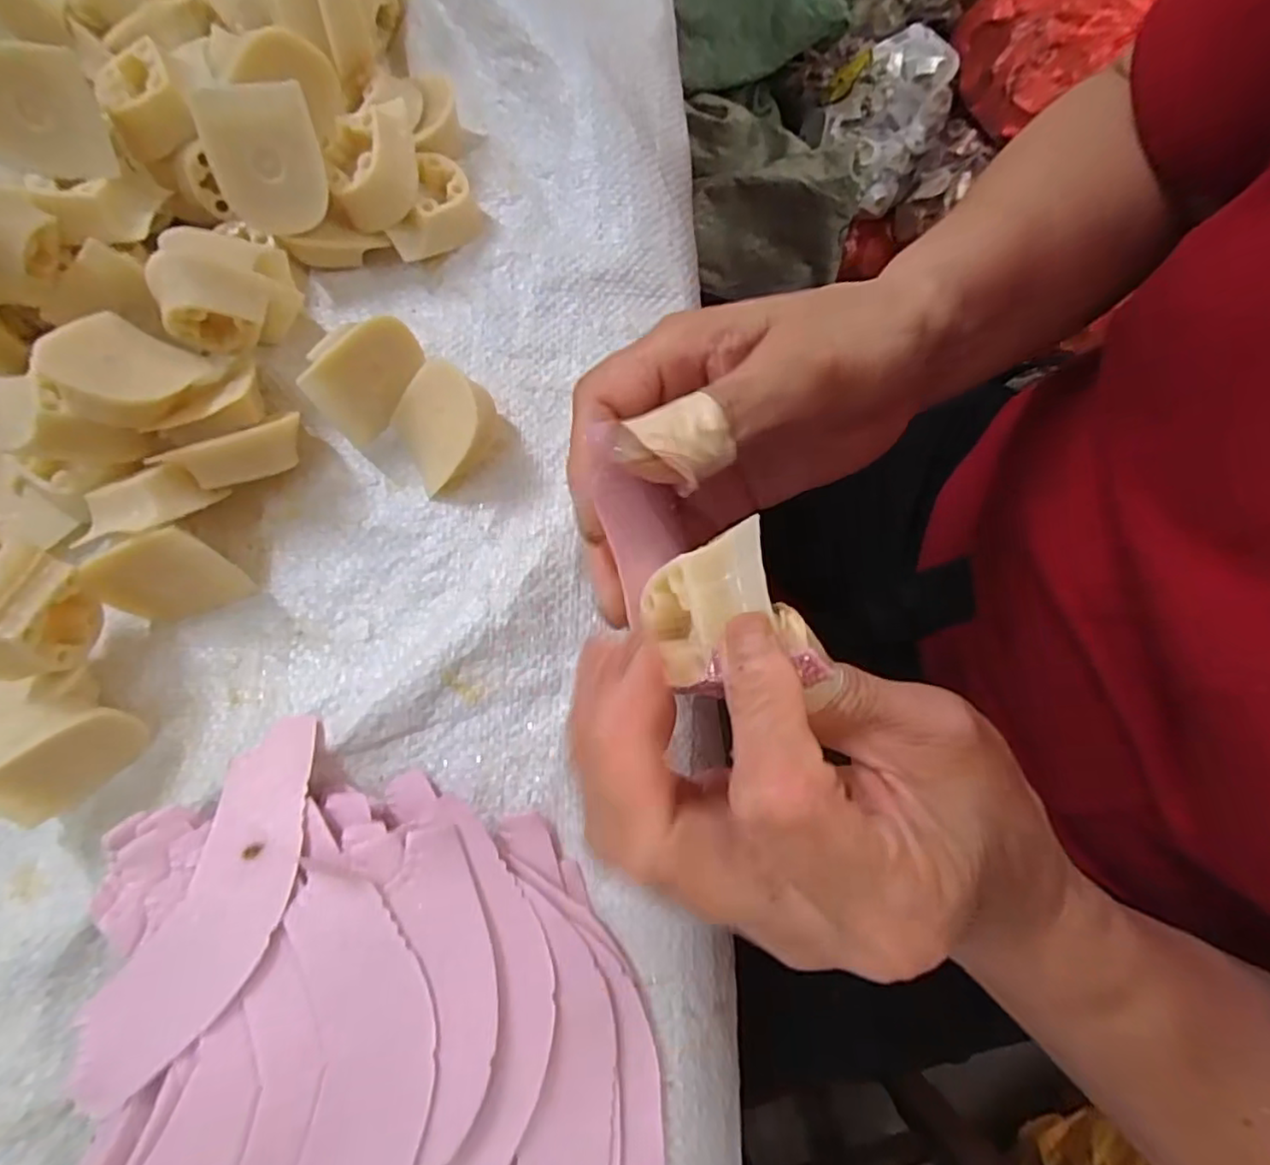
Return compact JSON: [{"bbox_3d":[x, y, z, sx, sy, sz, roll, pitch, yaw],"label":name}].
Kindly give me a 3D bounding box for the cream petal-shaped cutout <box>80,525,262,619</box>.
[{"bbox_3d":[-0.167,-0.001,0.230,0.045,0.038,0.004,-18,52,2],"label":"cream petal-shaped cutout"}]

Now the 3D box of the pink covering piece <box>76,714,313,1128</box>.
[{"bbox_3d":[-0.126,0.098,0.198,0.042,0.011,0.112,13,66,22],"label":"pink covering piece"}]

